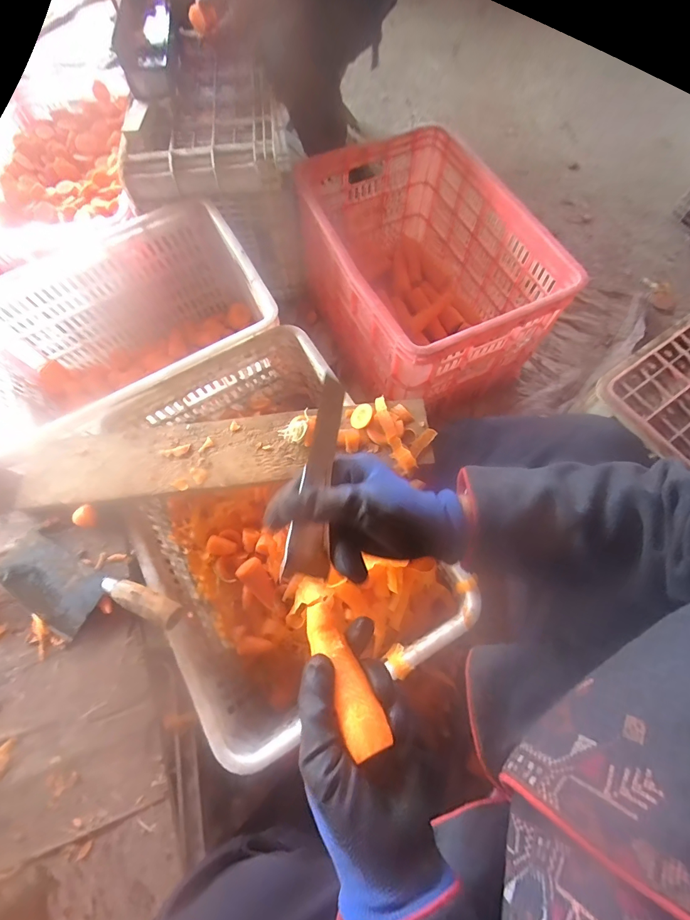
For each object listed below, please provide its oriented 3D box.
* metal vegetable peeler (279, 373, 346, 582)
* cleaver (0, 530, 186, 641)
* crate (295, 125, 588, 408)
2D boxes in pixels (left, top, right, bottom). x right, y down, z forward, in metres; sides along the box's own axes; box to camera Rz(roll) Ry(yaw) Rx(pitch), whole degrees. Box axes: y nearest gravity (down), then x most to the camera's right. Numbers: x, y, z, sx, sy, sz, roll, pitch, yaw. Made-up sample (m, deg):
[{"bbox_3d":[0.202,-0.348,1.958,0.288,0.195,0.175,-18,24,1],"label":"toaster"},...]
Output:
[{"bbox_3d":[-0.021,0.014,0.315,0.035,0.007,0.161,11,82,-20],"label":"metal vegetable peeler"},{"bbox_3d":[-0.321,0.167,0.475,0.247,0.027,0.082,21,71,9],"label":"cleaver"},{"bbox_3d":[0.144,-0.391,0.835,0.356,0.278,0.532,-24,70,-8],"label":"crate"}]

